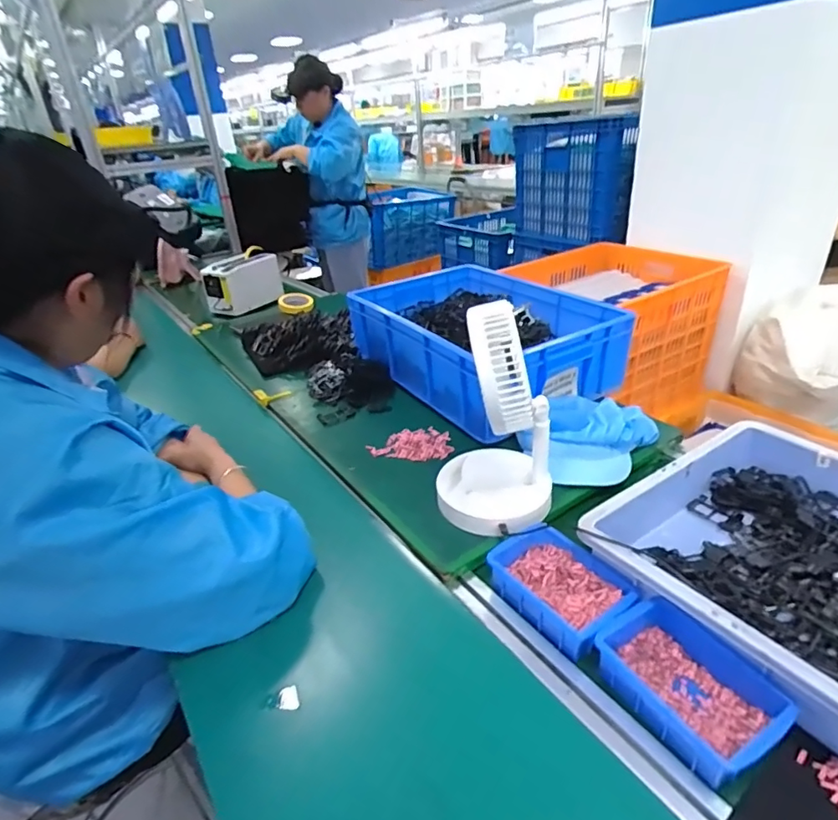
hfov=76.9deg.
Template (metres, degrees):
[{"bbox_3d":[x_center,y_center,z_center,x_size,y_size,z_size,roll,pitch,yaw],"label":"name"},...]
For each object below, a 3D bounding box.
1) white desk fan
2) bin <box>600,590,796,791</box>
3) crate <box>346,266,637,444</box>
[{"bbox_3d":[0.097,0.007,0.700,0.157,0.288,0.167,-2,29,9],"label":"white desk fan"},{"bbox_3d":[0.258,0.254,0.500,0.109,0.041,0.151,-21,31,-24],"label":"bin"},{"bbox_3d":[0.123,-0.147,1.113,0.367,0.156,0.515,-21,32,-25],"label":"crate"}]

